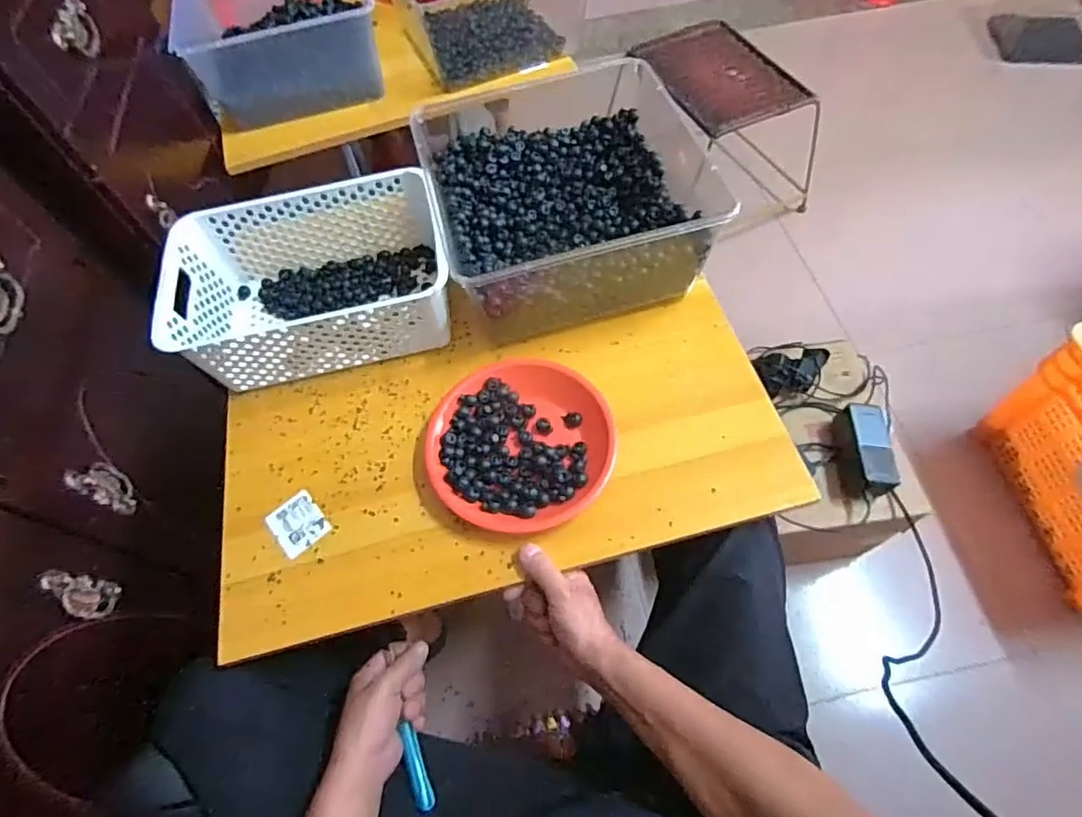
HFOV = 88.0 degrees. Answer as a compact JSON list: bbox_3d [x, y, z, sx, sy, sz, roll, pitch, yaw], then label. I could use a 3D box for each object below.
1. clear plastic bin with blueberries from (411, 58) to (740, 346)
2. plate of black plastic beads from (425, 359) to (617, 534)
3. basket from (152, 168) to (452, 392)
[{"bbox_3d":[0.020,-0.239,0.667,0.276,0.136,0.285,-15,64,-5],"label":"clear plastic bin with blueberries"},{"bbox_3d":[-0.022,0.032,0.593,0.186,0.023,0.198,-1,63,2],"label":"plate of black plastic beads"},{"bbox_3d":[-0.264,-0.152,0.668,0.306,0.107,0.210,-13,63,-4],"label":"basket"}]

